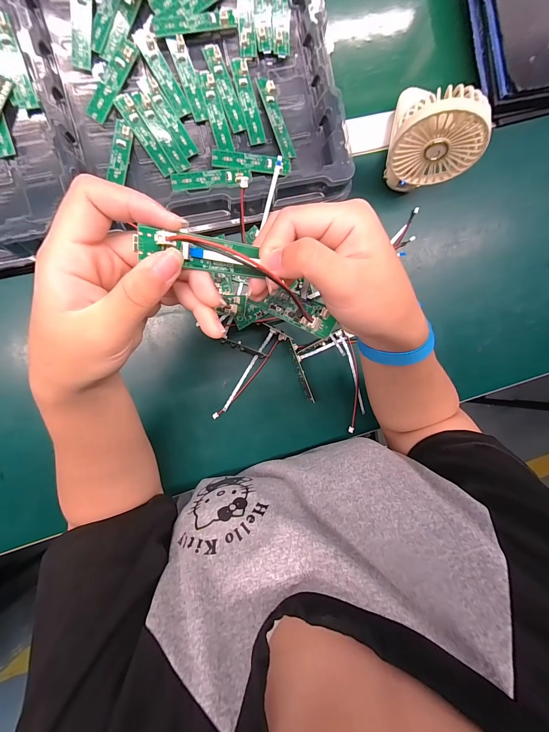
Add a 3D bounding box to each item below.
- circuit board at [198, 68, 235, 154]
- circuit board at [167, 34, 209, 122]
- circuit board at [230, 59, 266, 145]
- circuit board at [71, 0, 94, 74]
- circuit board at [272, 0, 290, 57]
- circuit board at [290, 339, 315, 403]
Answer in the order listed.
[{"bbox_3d":[-0.061,-0.268,0.306,0.018,0.004,0.080,-15,96,-7],"label":"circuit board"},{"bbox_3d":[-0.088,-0.298,0.301,0.018,0.007,0.077,-20,96,-6],"label":"circuit board"},{"bbox_3d":[-0.028,-0.280,0.307,0.017,0.007,0.080,-16,96,-7],"label":"circuit board"},{"bbox_3d":[-0.186,-0.335,0.279,0.018,0.006,0.089,2,97,-16],"label":"circuit board"},{"bbox_3d":[0.007,-0.371,0.301,0.018,0.004,0.083,-4,94,-8],"label":"circuit board"},{"bbox_3d":[0.033,0.007,0.358,0.007,0.022,0.079,-19,96,-6],"label":"circuit board"}]

